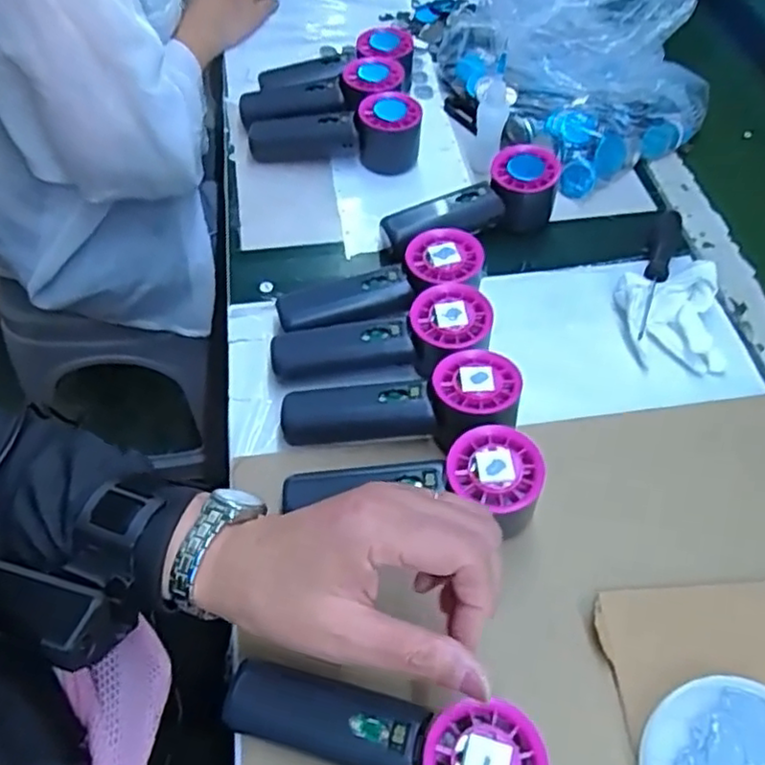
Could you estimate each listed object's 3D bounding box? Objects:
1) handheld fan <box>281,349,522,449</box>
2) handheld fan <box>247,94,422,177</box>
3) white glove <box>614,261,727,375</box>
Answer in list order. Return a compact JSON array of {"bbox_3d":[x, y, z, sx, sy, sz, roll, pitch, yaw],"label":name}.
[{"bbox_3d":[0.013,0.021,0.445,0.153,0.044,0.059,-8,53,9],"label":"handheld fan"},{"bbox_3d":[-0.044,-0.232,0.613,0.153,0.055,0.046,2,55,-3],"label":"handheld fan"},{"bbox_3d":[0.224,-0.054,0.515,0.074,0.032,0.090,5,55,-1],"label":"white glove"}]

